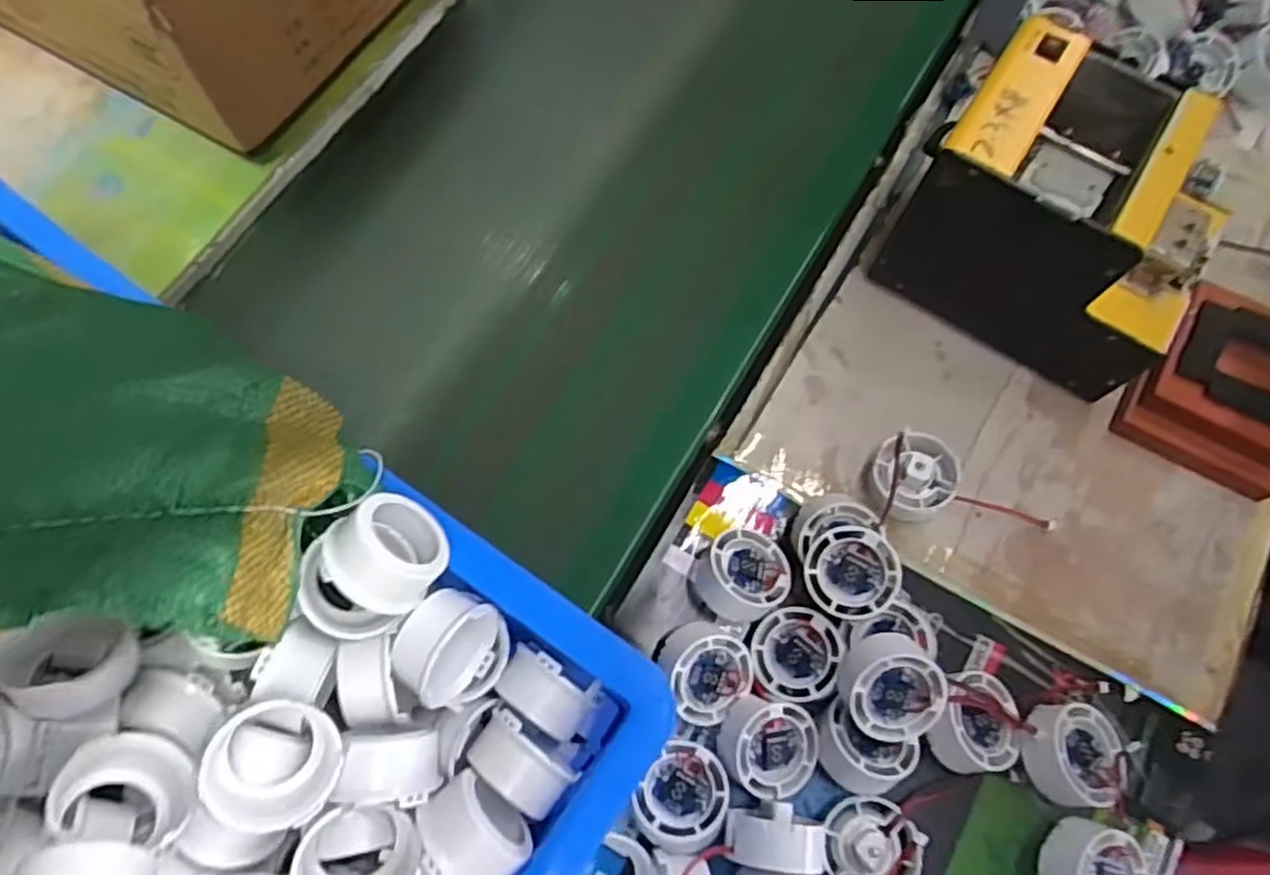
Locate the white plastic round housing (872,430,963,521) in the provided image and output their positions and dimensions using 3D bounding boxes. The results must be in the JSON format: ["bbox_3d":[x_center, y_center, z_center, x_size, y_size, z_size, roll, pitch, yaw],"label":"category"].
[{"bbox_3d":[0.185,0.026,0.508,0.054,0.032,0.056,1,68,-2],"label":"white plastic round housing"}]

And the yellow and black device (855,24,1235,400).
[{"bbox_3d":[0.282,-0.142,0.515,0.181,0.151,0.127,29,70,9],"label":"yellow and black device"}]

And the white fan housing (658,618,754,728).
[{"bbox_3d":[0.041,0.138,0.454,0.052,0.025,0.052,-1,94,-20],"label":"white fan housing"}]

